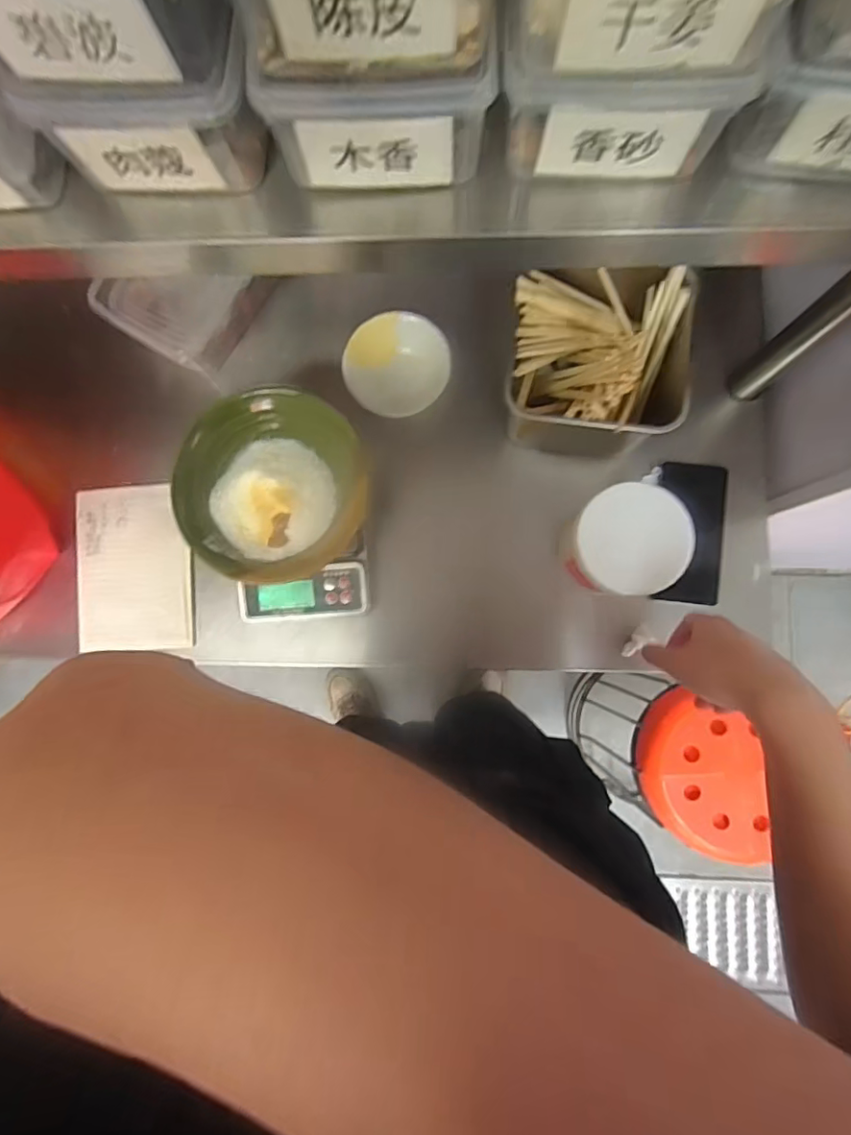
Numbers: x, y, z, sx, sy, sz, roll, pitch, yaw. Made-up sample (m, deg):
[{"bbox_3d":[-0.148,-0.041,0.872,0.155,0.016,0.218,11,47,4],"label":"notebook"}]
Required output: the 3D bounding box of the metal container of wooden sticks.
[{"bbox_3d":[0.176,-0.214,0.595,0.176,0.113,0.167,5,85,4],"label":"metal container of wooden sticks"}]

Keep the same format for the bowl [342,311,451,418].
[{"bbox_3d":[-0.035,-0.242,0.664,0.119,0.041,0.112,0,84,3],"label":"bowl"}]

